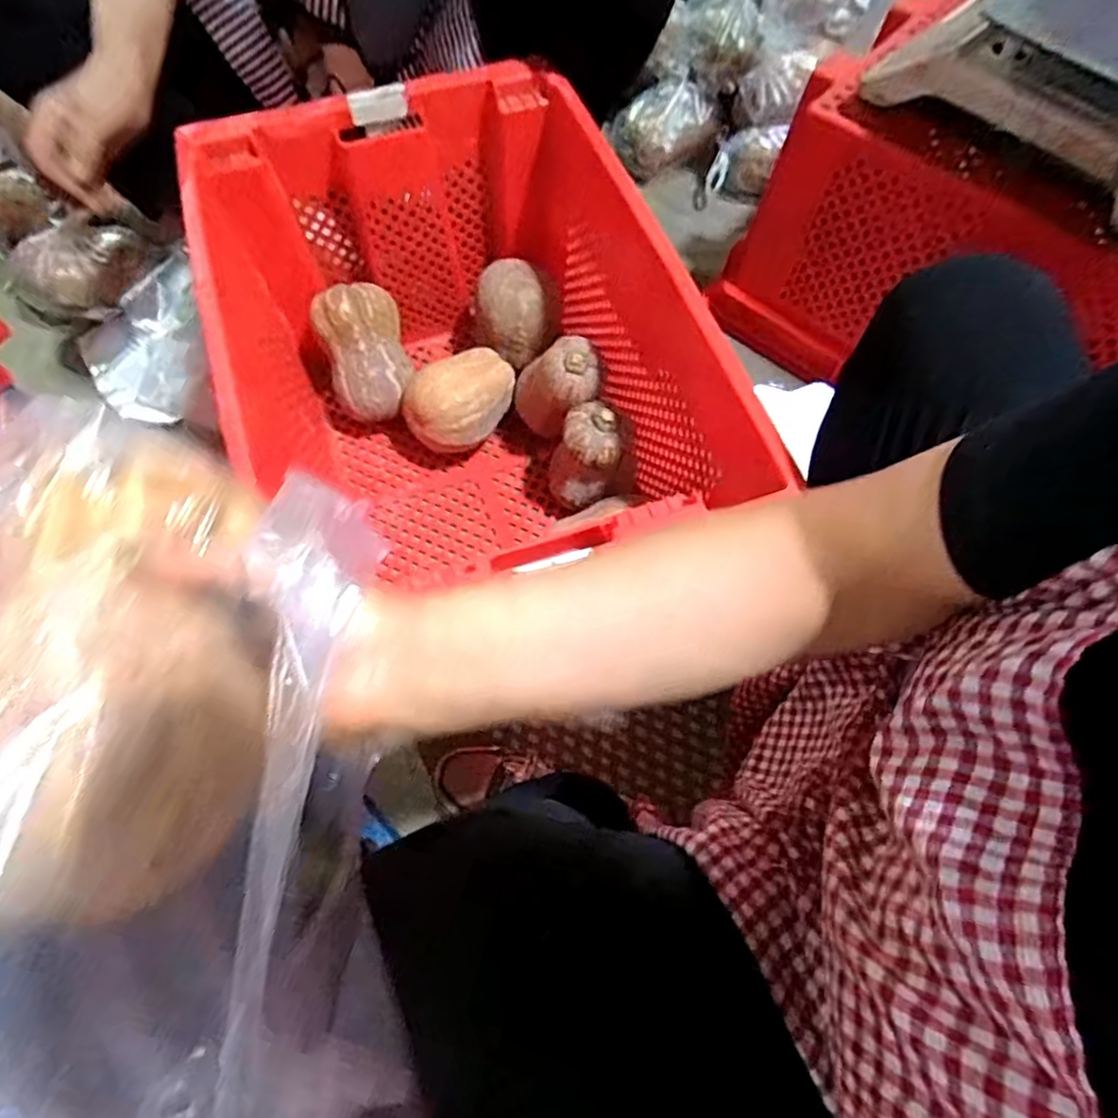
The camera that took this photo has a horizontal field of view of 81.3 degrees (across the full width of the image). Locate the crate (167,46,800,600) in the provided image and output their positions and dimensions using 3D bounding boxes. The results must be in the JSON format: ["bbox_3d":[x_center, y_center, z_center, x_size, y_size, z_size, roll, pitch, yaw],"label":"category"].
[{"bbox_3d":[-0.115,-0.198,0.745,0.424,0.330,0.577,-17,67,-9],"label":"crate"}]

